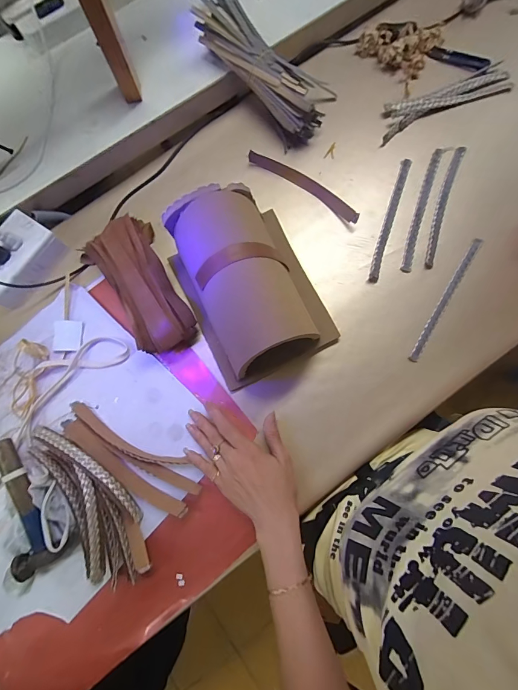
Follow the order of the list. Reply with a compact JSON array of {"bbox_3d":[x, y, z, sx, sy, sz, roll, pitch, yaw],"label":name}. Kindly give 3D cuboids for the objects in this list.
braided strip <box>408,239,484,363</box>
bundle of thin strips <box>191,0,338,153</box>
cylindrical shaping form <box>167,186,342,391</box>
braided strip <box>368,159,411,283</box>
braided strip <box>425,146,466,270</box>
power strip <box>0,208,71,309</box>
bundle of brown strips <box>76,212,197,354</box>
[{"bbox_3d":[0.248,-0.061,0.455,0.012,0.012,0.190,30,82,8],"label":"braided strip"},{"bbox_3d":[0.009,-0.407,0.485,0.232,0.065,0.110,43,82,-10],"label":"bundle of thin strips"},{"bbox_3d":[-0.011,-0.076,0.417,0.159,0.107,0.212,-25,79,-3],"label":"cylindrical shaping form"},{"bbox_3d":[0.182,-0.177,0.482,0.015,0.010,0.189,18,80,6],"label":"braided strip"},{"bbox_3d":[0.257,-0.197,0.482,0.018,0.005,0.192,19,80,6],"label":"braided strip"},{"bbox_3d":[-0.339,-0.117,0.481,0.082,0.047,0.121,30,81,6],"label":"power strip"},{"bbox_3d":[-0.157,-0.077,0.458,0.099,0.049,0.190,-32,80,-5],"label":"bundle of brown strips"}]

